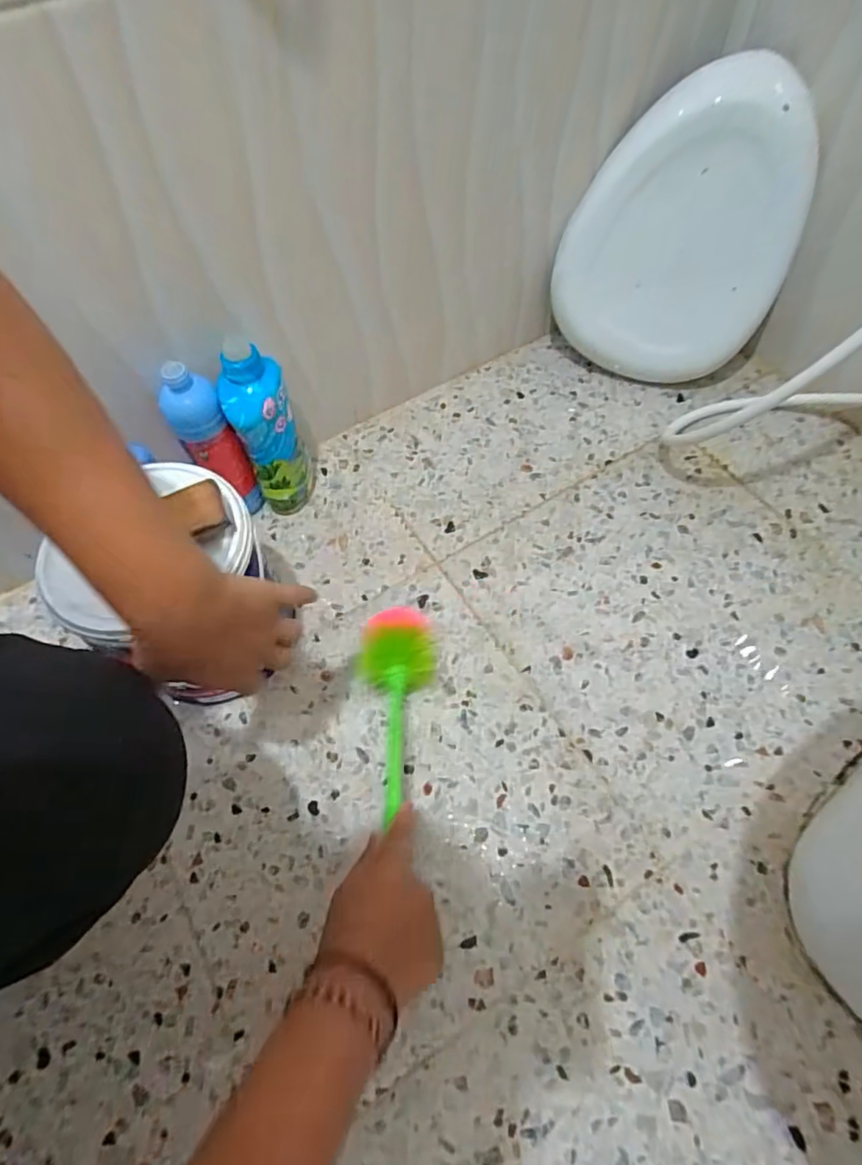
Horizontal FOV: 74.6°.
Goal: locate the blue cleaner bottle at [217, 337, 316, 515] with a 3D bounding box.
[{"bbox_3d":[-0.187,-0.173,0.670,0.076,0.218,0.067,-17,62,-7],"label":"blue cleaner bottle"}]

